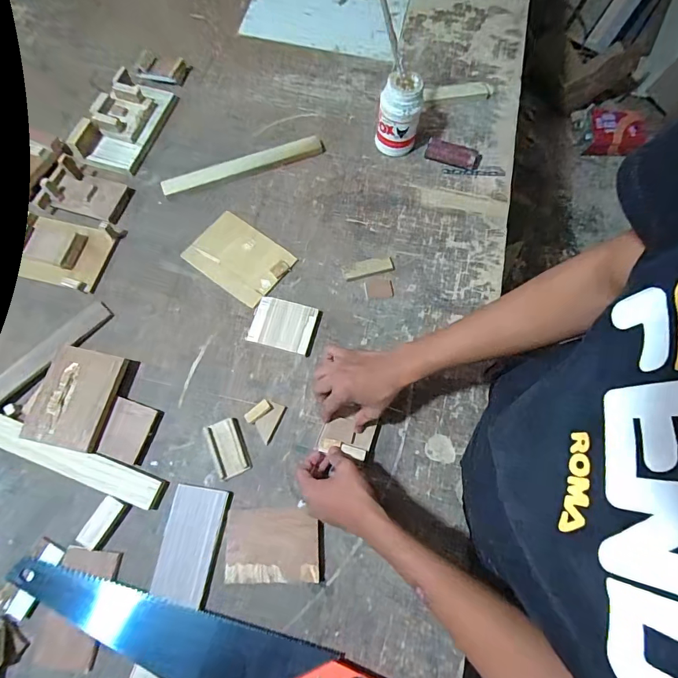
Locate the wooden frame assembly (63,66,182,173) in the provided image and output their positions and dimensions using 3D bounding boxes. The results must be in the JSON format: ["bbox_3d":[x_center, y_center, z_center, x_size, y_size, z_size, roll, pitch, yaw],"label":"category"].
[{"bbox_3d":[-0.422,-0.433,0.794,0.116,0.045,0.219,17,70,5],"label":"wooden frame assembly"}]

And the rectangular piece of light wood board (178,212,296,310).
[{"bbox_3d":[-0.177,-0.147,0.721,0.169,0.009,0.120,35,72,11],"label":"rectangular piece of light wood board"}]

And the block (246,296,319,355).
[{"bbox_3d":[-0.095,-0.024,0.672,0.102,0.011,0.082,14,69,4],"label":"block"}]

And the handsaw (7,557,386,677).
[{"bbox_3d":[-0.185,0.398,0.516,0.514,0.033,0.107,21,70,6],"label":"handsaw"}]

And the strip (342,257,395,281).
[{"bbox_3d":[0.052,-0.127,0.723,0.091,0.006,0.032,-14,70,-7],"label":"strip"}]

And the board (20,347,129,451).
[{"bbox_3d":[-0.389,0.085,0.598,0.099,0.010,0.143,14,67,-12],"label":"board"}]

